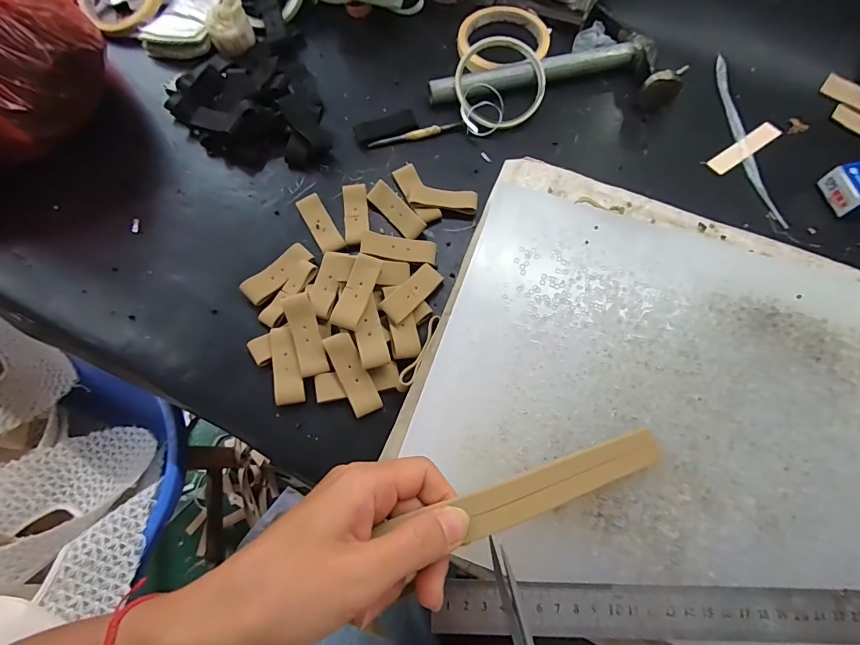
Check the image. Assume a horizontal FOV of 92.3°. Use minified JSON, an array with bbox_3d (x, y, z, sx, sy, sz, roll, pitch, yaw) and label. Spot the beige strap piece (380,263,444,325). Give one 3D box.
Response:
[{"bbox_3d":[-0.014,-0.024,0.326,0.021,0.004,0.060,45,58,-3],"label":"beige strap piece"}]

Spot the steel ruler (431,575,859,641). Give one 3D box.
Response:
[{"bbox_3d":[0.163,0.157,0.224,0.314,0.005,0.026,1,70,1],"label":"steel ruler"}]

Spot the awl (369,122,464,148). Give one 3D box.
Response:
[{"bbox_3d":[-0.014,-0.180,0.393,0.089,0.006,0.010,-14,72,-4],"label":"awl"}]

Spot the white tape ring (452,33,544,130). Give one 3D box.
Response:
[{"bbox_3d":[0.066,-0.229,0.393,0.085,0.008,0.093,-4,87,-6],"label":"white tape ring"}]

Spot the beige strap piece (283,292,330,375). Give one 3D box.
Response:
[{"bbox_3d":[-0.093,0.009,0.310,0.021,0.006,0.061,-17,86,-5],"label":"beige strap piece"}]

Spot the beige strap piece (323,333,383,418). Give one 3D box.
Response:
[{"bbox_3d":[-0.057,0.038,0.302,0.021,0.005,0.062,-25,89,-8],"label":"beige strap piece"}]

